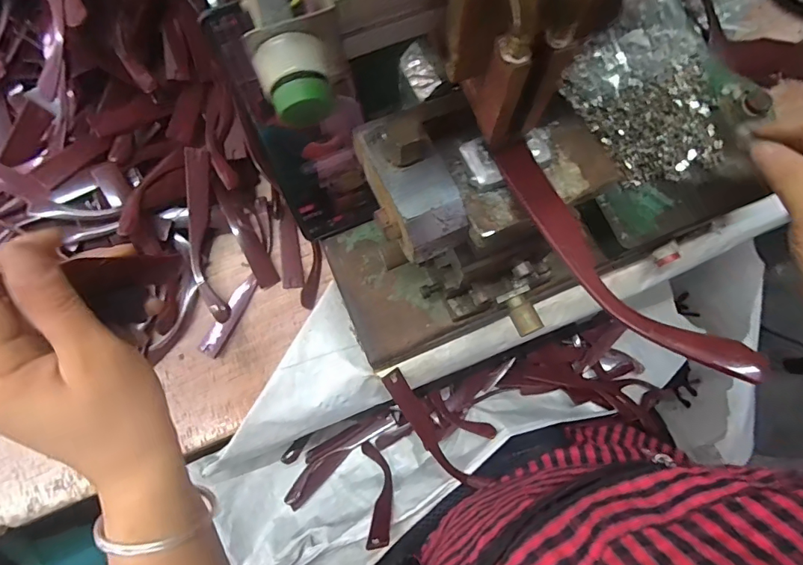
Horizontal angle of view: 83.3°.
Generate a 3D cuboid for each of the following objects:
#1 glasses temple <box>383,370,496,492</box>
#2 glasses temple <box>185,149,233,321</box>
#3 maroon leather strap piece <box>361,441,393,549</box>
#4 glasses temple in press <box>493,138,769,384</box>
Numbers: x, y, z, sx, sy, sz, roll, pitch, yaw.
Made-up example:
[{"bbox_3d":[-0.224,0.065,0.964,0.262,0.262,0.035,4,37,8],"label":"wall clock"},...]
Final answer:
[{"bbox_3d":[0.029,0.133,0.401,0.026,0.008,0.132,-37,93,-7],"label":"glasses temple"},{"bbox_3d":[-0.180,-0.042,0.412,0.030,0.020,0.154,-5,96,0],"label":"glasses temple"},{"bbox_3d":[-0.023,0.203,0.448,0.026,0.163,0.017,-16,101,-3],"label":"maroon leather strap piece"},{"bbox_3d":[0.086,-0.012,0.192,0.026,0.018,0.136,-31,62,-6],"label":"glasses temple in press"}]

